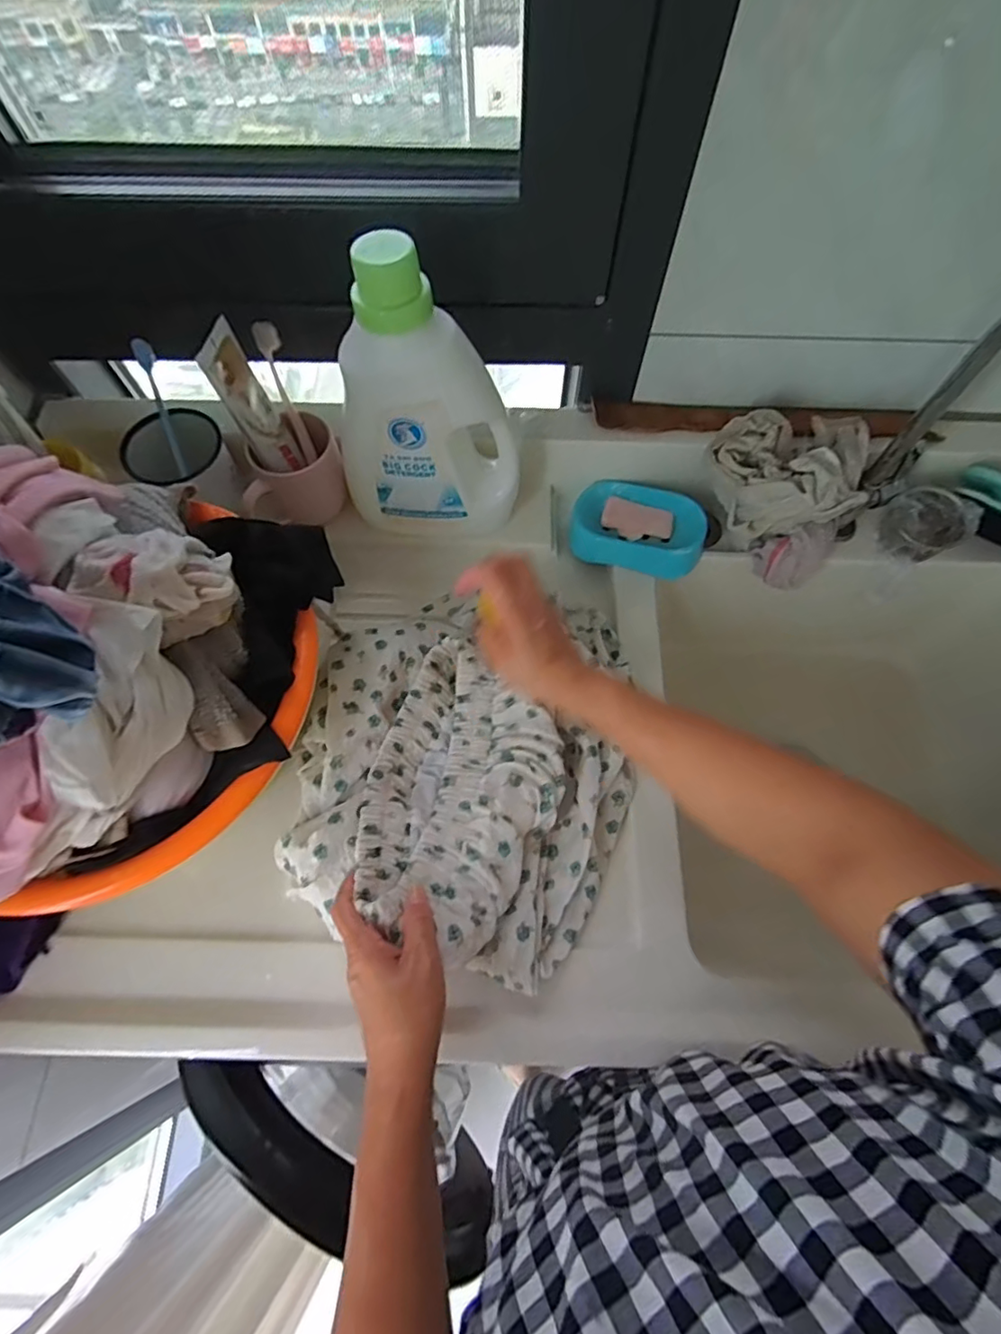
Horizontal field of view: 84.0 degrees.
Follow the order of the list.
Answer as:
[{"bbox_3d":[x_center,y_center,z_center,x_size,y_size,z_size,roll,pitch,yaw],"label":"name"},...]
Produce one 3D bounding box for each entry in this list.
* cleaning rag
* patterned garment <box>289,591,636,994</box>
[{"bbox_3d":[0.285,-0.194,0.573,0.140,0.096,0.117,2,69,0],"label":"cleaning rag"},{"bbox_3d":[-0.026,0.072,0.505,0.286,0.077,0.330,15,69,5],"label":"patterned garment"}]

